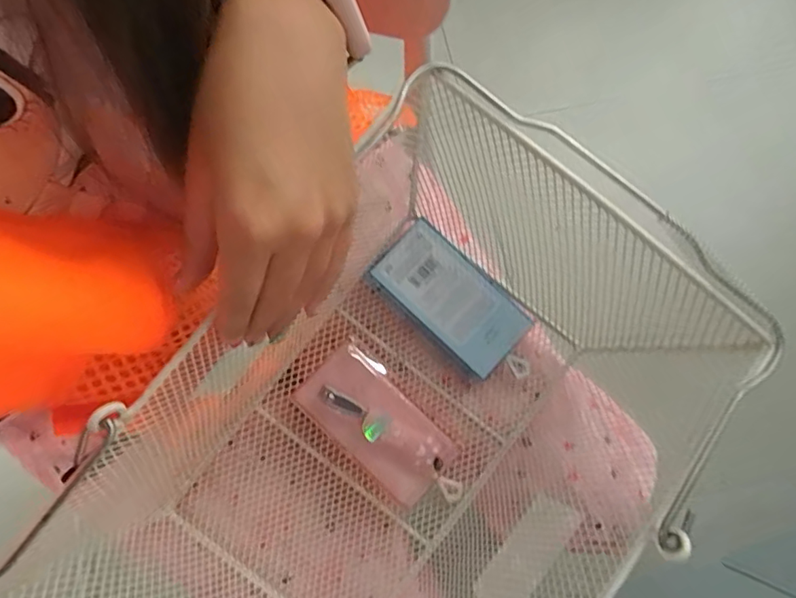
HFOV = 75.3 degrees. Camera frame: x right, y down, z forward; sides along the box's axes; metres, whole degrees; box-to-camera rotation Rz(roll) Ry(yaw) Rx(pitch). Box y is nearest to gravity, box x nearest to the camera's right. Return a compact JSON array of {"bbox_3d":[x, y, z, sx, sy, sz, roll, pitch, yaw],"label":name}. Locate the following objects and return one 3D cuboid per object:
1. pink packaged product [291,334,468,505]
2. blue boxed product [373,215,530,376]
[{"bbox_3d":[-0.013,0.102,0.390,0.066,0.020,0.134,-42,88,2],"label":"pink packaged product"},{"bbox_3d":[0.046,0.007,0.402,0.137,0.028,0.061,44,80,-2],"label":"blue boxed product"}]

